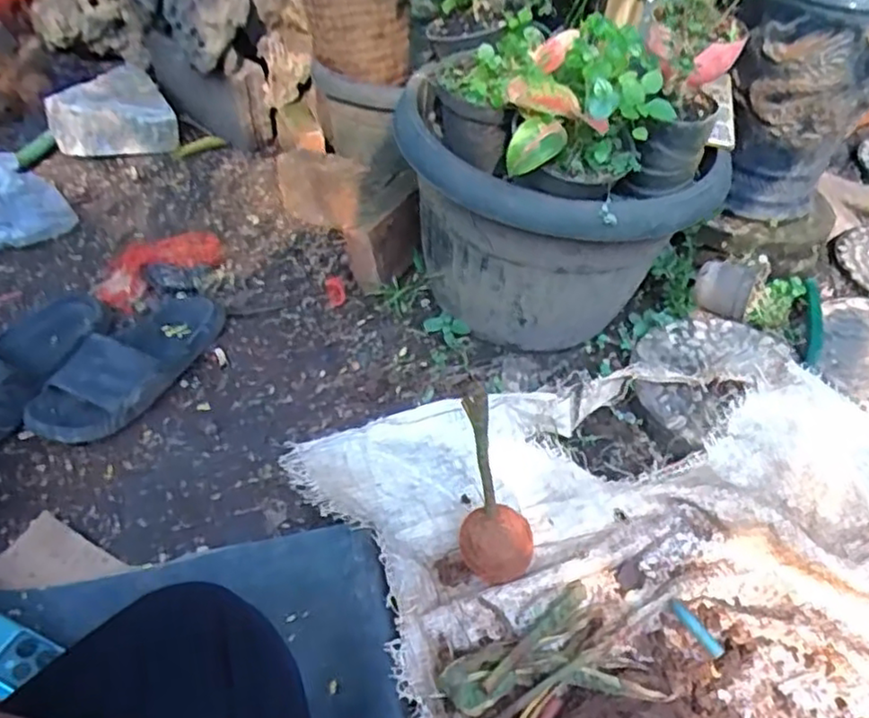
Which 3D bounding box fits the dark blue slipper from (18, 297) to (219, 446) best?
[{"bbox_3d":[-0.383,-0.008,0.850,0.121,0.066,0.270,22,49,19],"label":"dark blue slipper"}]

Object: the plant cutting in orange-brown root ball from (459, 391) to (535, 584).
[{"bbox_3d":[0.062,0.128,0.630,0.070,0.223,0.070,-13,47,-14],"label":"plant cutting in orange-brown root ball"}]

